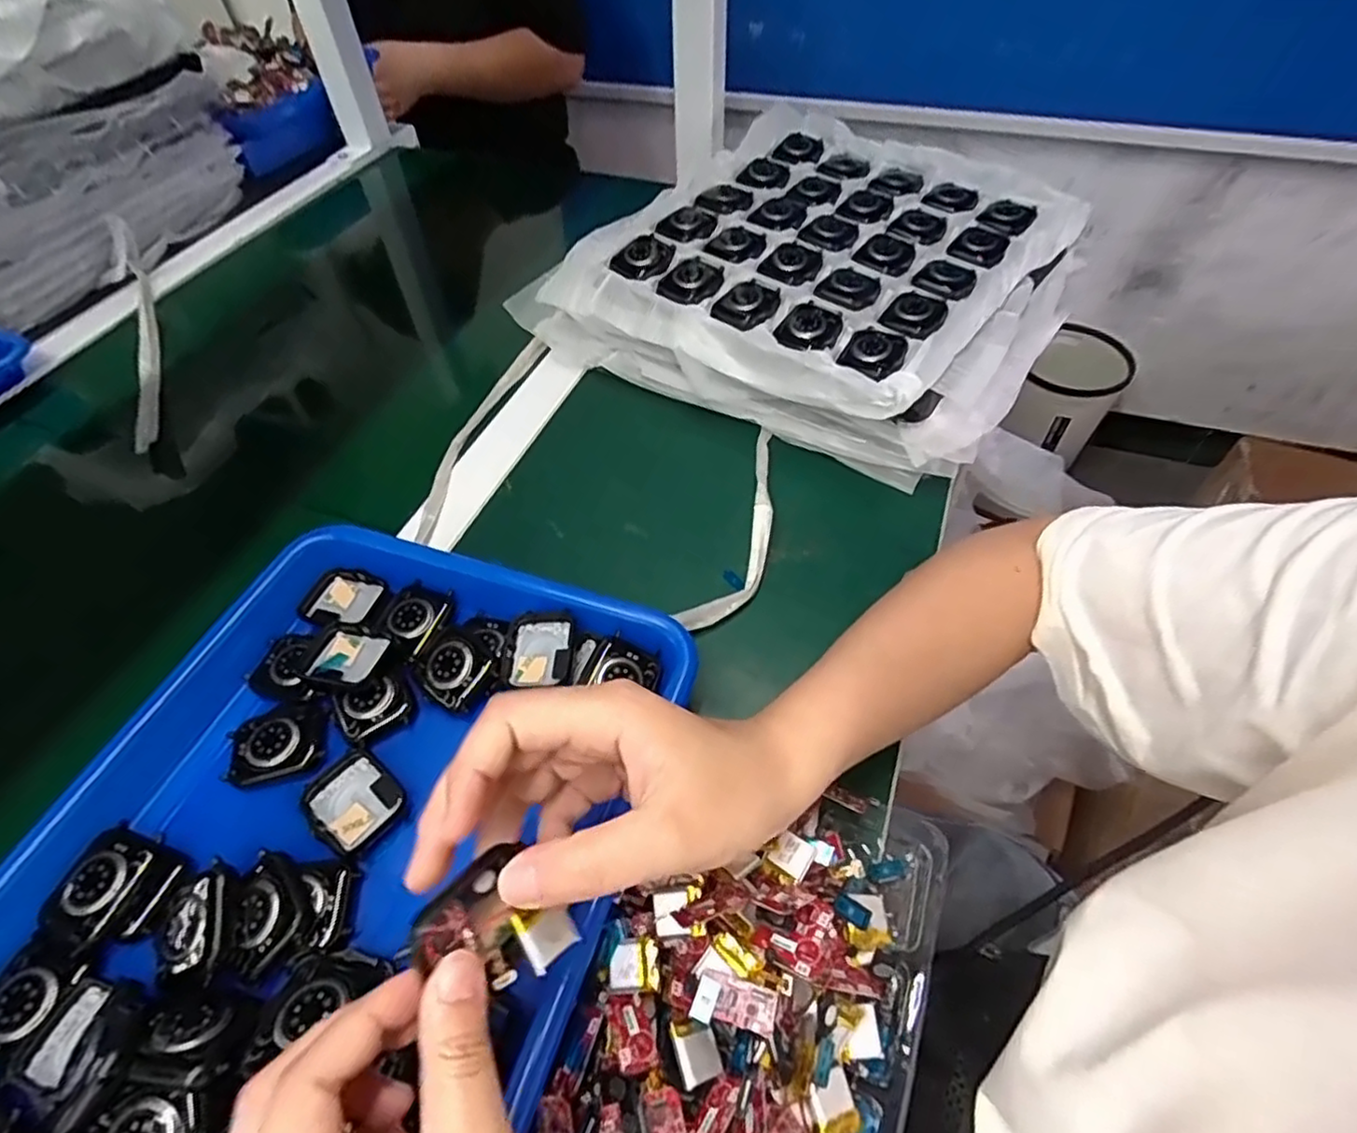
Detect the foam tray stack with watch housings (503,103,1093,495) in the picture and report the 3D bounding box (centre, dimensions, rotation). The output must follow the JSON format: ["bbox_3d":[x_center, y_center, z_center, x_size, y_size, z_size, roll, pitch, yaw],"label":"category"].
[{"bbox_3d":[0.089,-0.228,0.517,0.361,0.091,0.266,25,57,20],"label":"foam tray stack with watch housings"}]

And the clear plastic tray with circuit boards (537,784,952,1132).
[{"bbox_3d":[0.022,0.192,0.248,0.123,0.049,0.248,19,55,16],"label":"clear plastic tray with circuit boards"}]

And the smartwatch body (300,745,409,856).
[{"bbox_3d":[-0.151,0.108,0.311,0.040,0.008,0.037,31,60,24],"label":"smartwatch body"}]

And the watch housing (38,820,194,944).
[{"bbox_3d":[-0.239,0.134,0.283,0.048,0.010,0.042,11,54,11],"label":"watch housing"}]

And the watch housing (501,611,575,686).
[{"bbox_3d":[-0.073,0.042,0.349,0.035,0.009,0.038,-2,52,1],"label":"watch housing"}]

